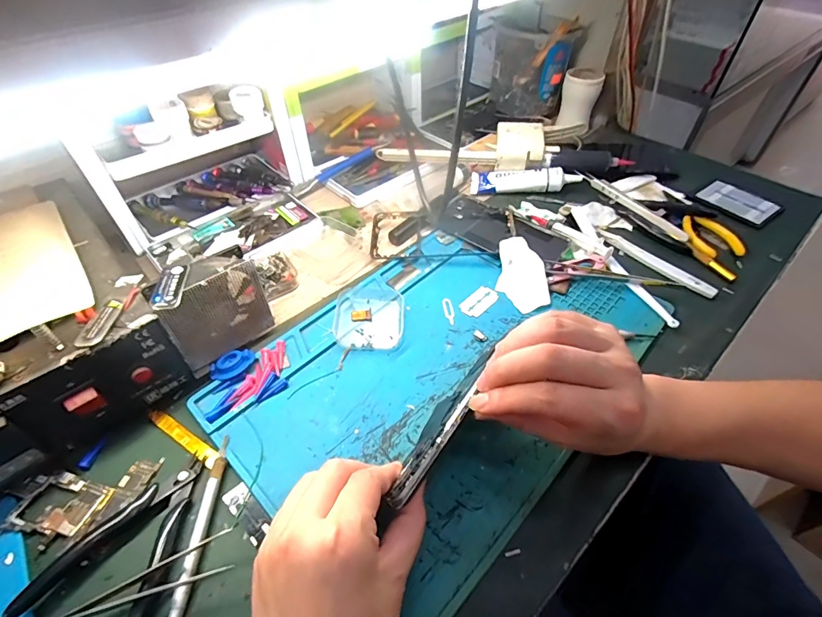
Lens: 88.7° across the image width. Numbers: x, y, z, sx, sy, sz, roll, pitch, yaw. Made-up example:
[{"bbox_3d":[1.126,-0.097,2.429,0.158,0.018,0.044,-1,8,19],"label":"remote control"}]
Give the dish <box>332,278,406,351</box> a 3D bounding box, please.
[{"bbox_3d":[-0.039,0.003,0.403,0.065,0.009,0.085,3,49,3],"label":"dish"}]

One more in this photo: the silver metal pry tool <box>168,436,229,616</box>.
[{"bbox_3d":[-0.136,0.150,0.269,0.010,0.010,0.141,0,49,0],"label":"silver metal pry tool"}]

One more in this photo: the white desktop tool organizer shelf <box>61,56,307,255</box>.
[{"bbox_3d":[-0.256,-0.183,0.494,0.218,0.114,0.125,-35,57,-27],"label":"white desktop tool organizer shelf"}]

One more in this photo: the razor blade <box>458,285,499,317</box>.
[{"bbox_3d":[0.067,-0.009,0.417,0.025,0.004,0.042,34,57,26],"label":"razor blade"}]

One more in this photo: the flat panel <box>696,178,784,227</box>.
[{"bbox_3d":[0.405,-0.132,0.521,0.068,0.005,0.083,-31,54,-24],"label":"flat panel"}]

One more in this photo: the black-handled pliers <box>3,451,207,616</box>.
[{"bbox_3d":[-0.180,0.145,0.269,0.074,0.014,0.113,13,50,11],"label":"black-handled pliers"}]

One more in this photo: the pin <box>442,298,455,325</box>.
[{"bbox_3d":[0.037,0.002,0.409,0.008,0.004,0.034,-14,50,5],"label":"pin"}]

